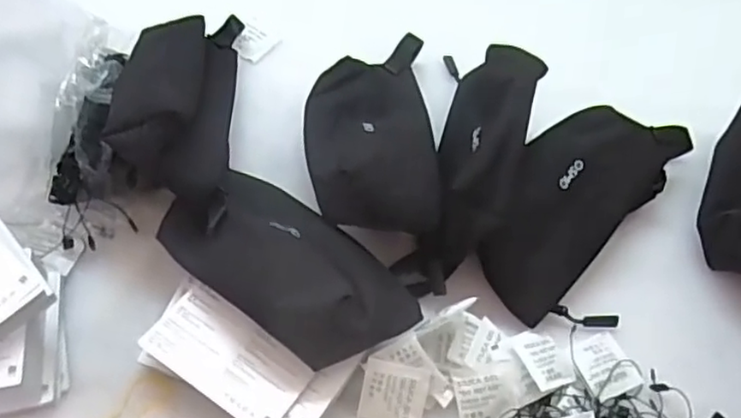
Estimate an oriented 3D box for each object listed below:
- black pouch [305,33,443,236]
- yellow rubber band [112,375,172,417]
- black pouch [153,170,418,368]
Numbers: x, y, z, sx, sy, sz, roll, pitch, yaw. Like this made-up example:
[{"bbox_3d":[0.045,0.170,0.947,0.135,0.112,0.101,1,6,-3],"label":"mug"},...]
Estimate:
[{"bbox_3d":[0.000,-0.066,0.504,0.096,0.041,0.214,2,44,-2],"label":"black pouch"},{"bbox_3d":[-0.146,0.125,0.406,0.024,0.004,0.055,32,67,14],"label":"yellow rubber band"},{"bbox_3d":[-0.056,0.030,0.427,0.171,0.038,0.089,34,61,18],"label":"black pouch"}]

